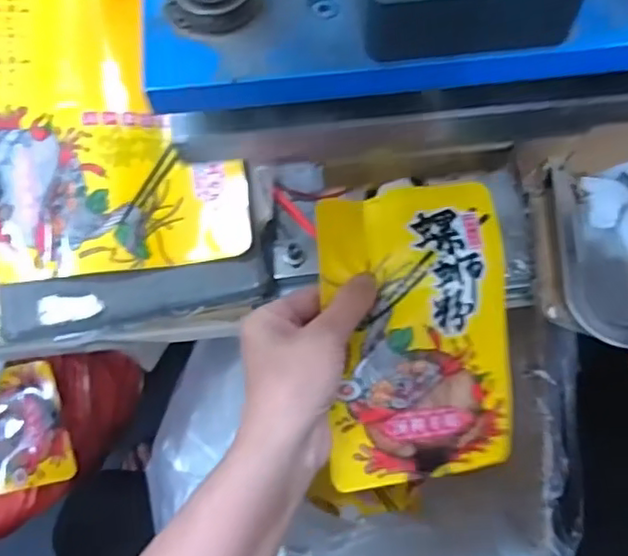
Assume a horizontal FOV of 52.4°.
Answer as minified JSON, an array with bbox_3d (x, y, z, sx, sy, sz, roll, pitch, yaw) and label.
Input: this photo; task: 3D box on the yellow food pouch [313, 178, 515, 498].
[{"bbox_3d":[0.062,0.030,0.381,0.111,0.025,0.171,-4,81,-9],"label":"yellow food pouch"}]

